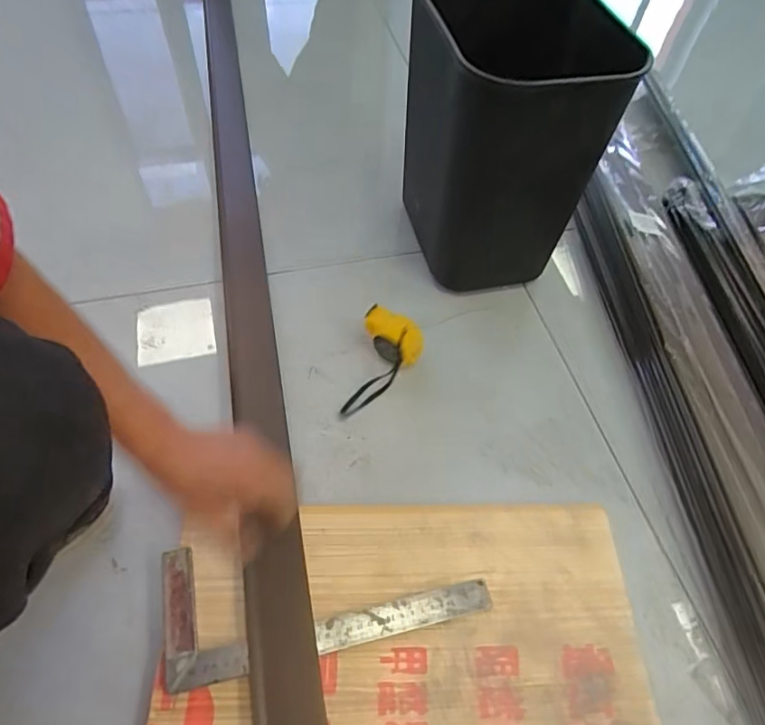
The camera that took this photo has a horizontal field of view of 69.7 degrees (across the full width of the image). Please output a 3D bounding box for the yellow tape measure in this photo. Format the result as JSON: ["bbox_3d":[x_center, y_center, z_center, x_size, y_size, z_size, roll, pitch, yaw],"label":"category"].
[{"bbox_3d":[0.002,0.004,0.655,0.072,0.061,0.122,16,58,7],"label":"yellow tape measure"}]

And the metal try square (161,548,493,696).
[{"bbox_3d":[-0.053,0.212,0.525,0.297,0.016,0.115,-10,59,-9],"label":"metal try square"}]

